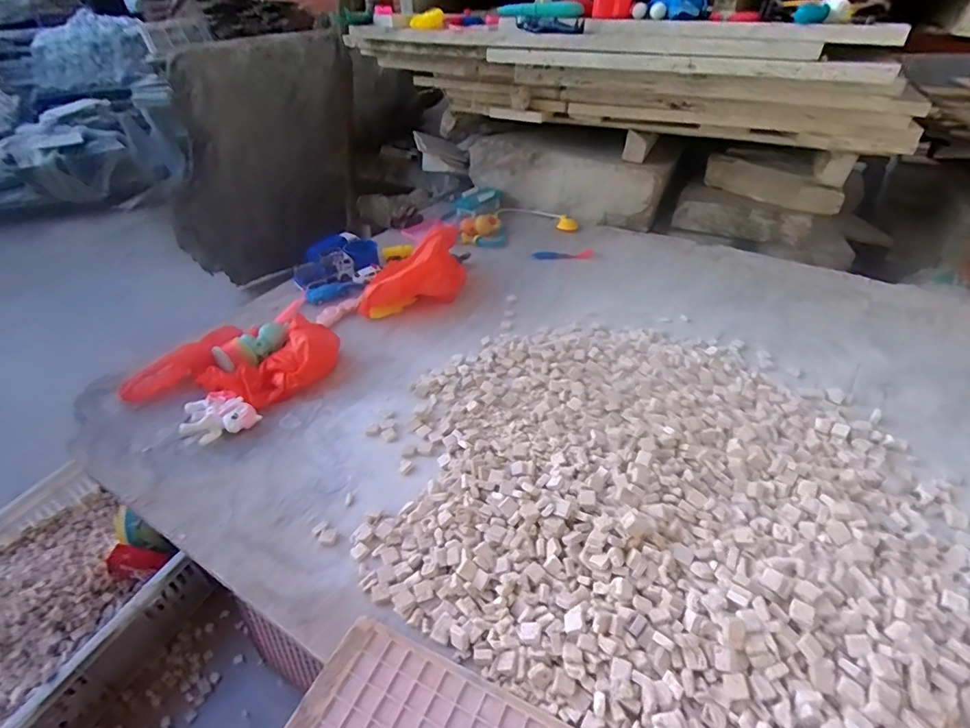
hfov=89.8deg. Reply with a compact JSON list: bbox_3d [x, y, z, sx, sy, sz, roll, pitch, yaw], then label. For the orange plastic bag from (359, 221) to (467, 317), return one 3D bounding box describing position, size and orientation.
[{"bbox_3d":[-0.108,-0.147,0.821,0.090,0.106,0.194,27,47,33],"label":"orange plastic bag"}]

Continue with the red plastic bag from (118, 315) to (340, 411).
[{"bbox_3d":[-0.342,0.001,0.679,0.243,0.063,0.151,2,38,7],"label":"red plastic bag"}]

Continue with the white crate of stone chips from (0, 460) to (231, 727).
[{"bbox_3d":[-0.757,0.441,0.768,0.383,0.170,0.450,18,43,25],"label":"white crate of stone chips"}]

